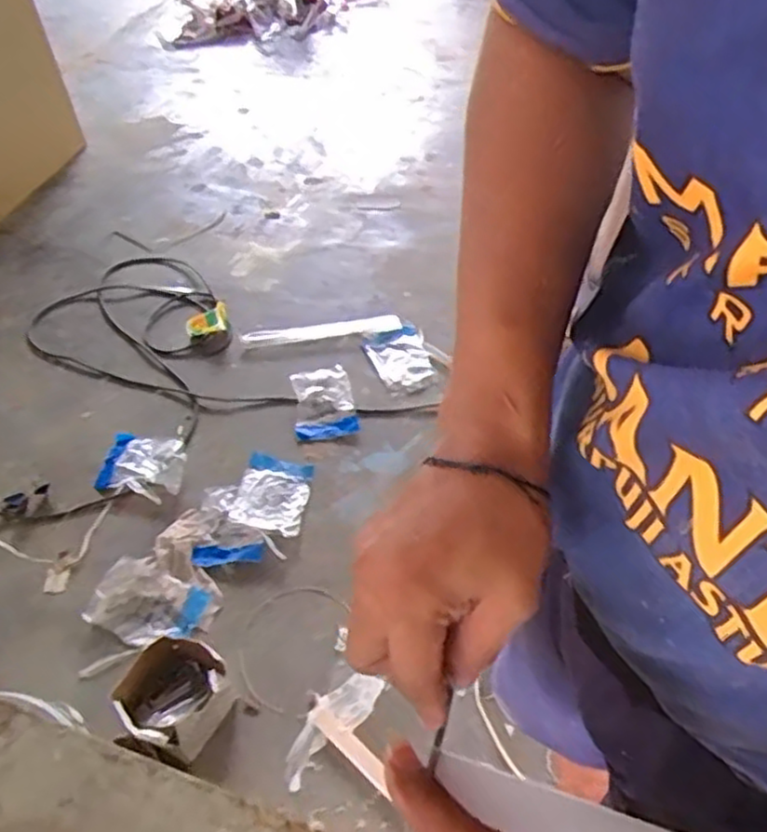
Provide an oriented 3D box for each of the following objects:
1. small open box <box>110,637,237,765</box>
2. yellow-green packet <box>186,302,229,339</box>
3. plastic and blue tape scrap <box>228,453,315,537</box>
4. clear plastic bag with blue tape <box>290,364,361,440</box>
[{"bbox_3d":[-0.328,0.447,1.149,0.133,0.117,0.164,28,55,23],"label":"small open box"},{"bbox_3d":[-0.431,-0.233,1.753,0.101,0.025,0.078,-18,51,-13],"label":"yellow-green packet"},{"bbox_3d":[-0.222,0.152,1.440,0.139,0.011,0.168,8,50,9],"label":"plastic and blue tape scrap"},{"bbox_3d":[-0.135,-0.031,1.596,0.129,0.025,0.203,-9,50,-6],"label":"clear plastic bag with blue tape"}]

